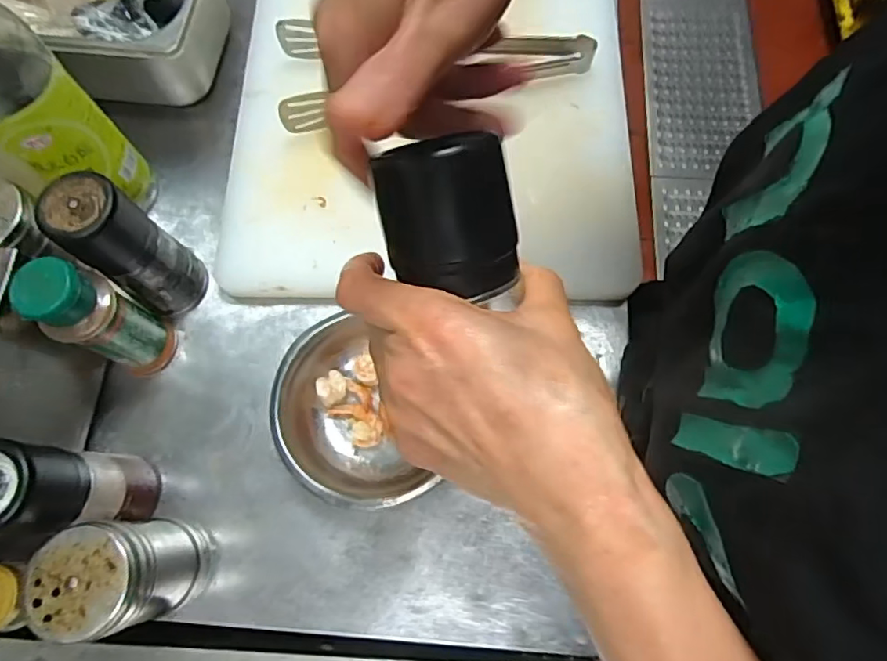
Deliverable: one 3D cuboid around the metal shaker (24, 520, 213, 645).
[{"bbox_3d":[-0.199,0.153,0.356,0.059,0.107,0.060,-1,71,1],"label":"metal shaker"}]

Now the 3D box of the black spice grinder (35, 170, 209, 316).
[{"bbox_3d":[-0.224,-0.059,0.405,0.043,0.135,0.053,42,77,14],"label":"black spice grinder"}]

